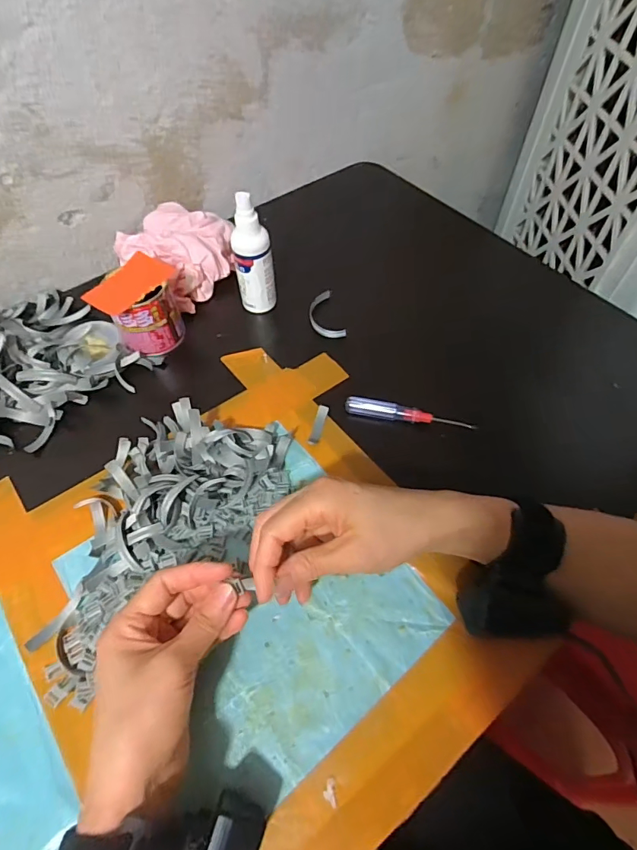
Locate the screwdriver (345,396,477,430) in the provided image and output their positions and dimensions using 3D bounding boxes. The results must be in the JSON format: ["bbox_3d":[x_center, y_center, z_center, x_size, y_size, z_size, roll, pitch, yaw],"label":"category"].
[{"bbox_3d":[0.086,-0.011,0.433,0.120,0.013,0.012,12,58,9],"label":"screwdriver"}]

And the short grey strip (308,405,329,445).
[{"bbox_3d":[-0.001,0.000,0.430,0.011,0.006,0.043,14,58,11],"label":"short grey strip"}]

